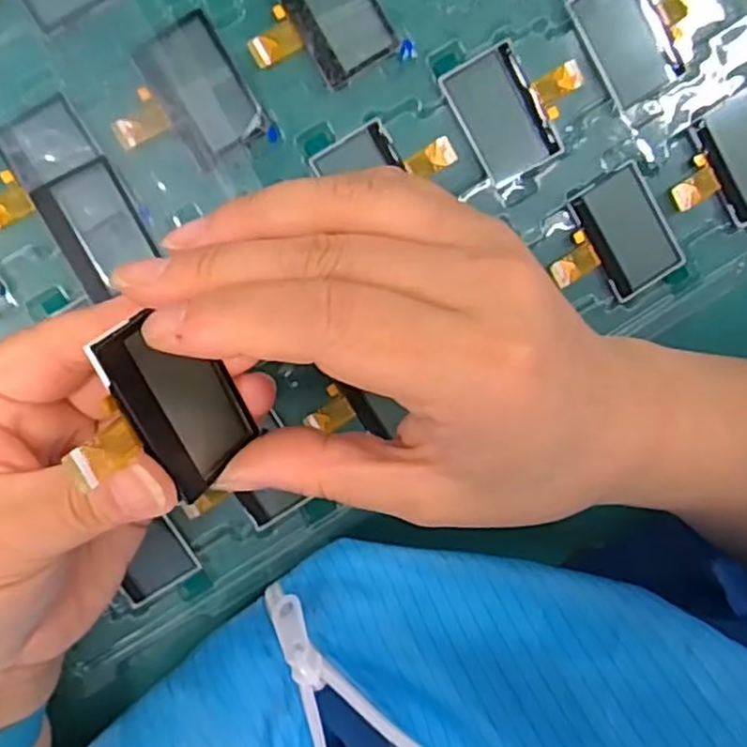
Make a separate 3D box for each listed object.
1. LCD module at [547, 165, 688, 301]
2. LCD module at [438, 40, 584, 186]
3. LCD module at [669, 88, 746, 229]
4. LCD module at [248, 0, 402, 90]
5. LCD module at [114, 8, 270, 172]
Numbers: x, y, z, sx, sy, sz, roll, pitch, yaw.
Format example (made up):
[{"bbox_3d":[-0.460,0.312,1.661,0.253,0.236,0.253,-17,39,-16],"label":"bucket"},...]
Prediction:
[{"bbox_3d":[0.093,-0.051,0.279,0.046,0.005,0.045,-31,100,-2],"label":"LCD module"},{"bbox_3d":[0.056,-0.101,0.267,0.047,0.004,0.045,-30,100,-2],"label":"LCD module"},{"bbox_3d":[0.139,-0.080,0.279,0.049,0.007,0.045,-31,100,-2],"label":"LCD module"},{"bbox_3d":[-0.021,-0.125,0.254,0.047,0.004,0.046,-32,100,-2],"label":"LCD module"},{"bbox_3d":[-0.068,-0.095,0.252,0.048,0.004,0.045,-34,100,-2],"label":"LCD module"}]

